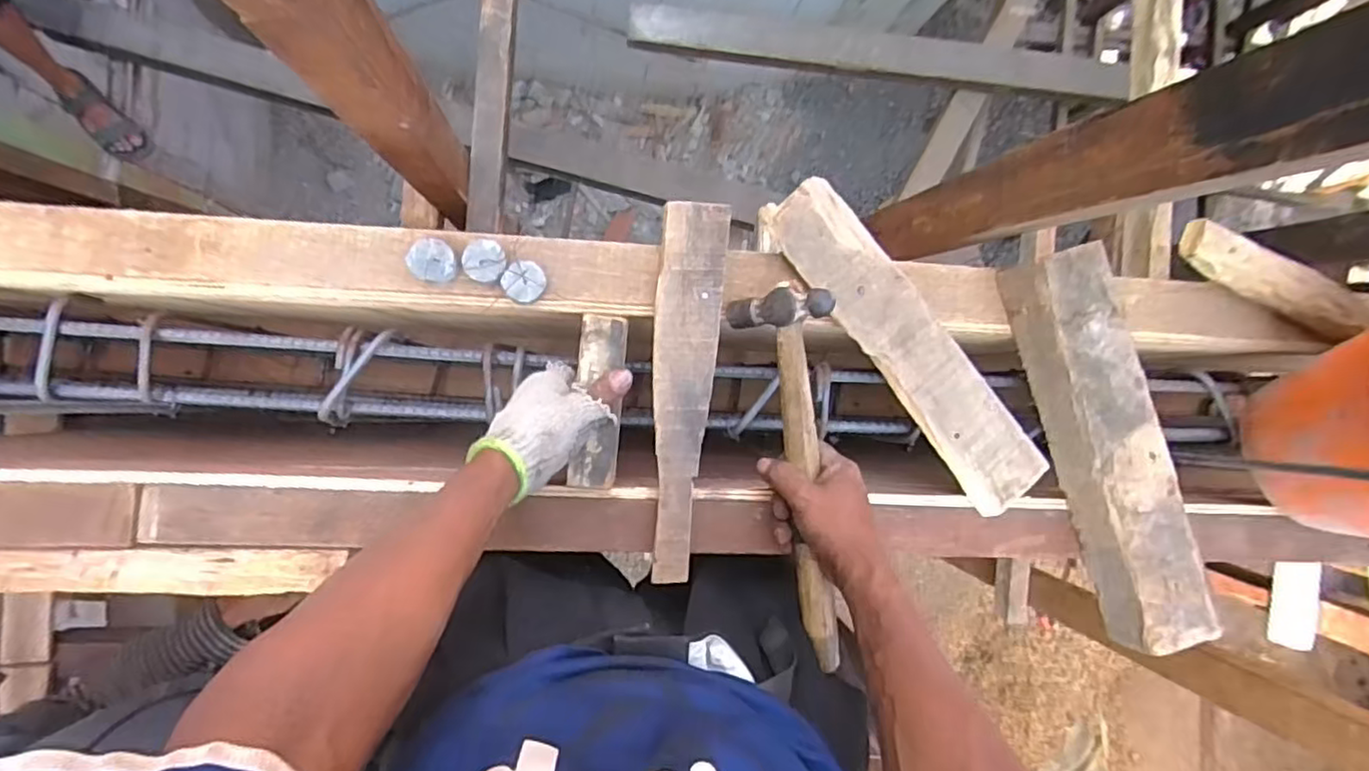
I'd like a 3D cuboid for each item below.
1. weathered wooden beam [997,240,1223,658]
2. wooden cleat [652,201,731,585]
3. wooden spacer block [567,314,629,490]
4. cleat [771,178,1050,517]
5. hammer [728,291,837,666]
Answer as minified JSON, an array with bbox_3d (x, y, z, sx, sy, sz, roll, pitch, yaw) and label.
[{"bbox_3d":[0.399,0.056,0.616,0.085,0.067,0.374,-16,93,-6],"label":"weathered wooden beam"},{"bbox_3d":[-0.002,0.004,0.580,0.057,0.018,0.331,6,90,-7],"label":"wooden cleat"},{"bbox_3d":[-0.074,0.015,0.565,0.040,0.015,0.148,5,90,-7],"label":"wooden spacer block"},{"bbox_3d":[0.208,-0.035,0.604,0.077,0.019,0.345,-39,95,-5],"label":"cleat"},{"bbox_3d":[0.099,0.079,0.565,0.072,0.054,0.323,-6,89,-7],"label":"hammer"}]

